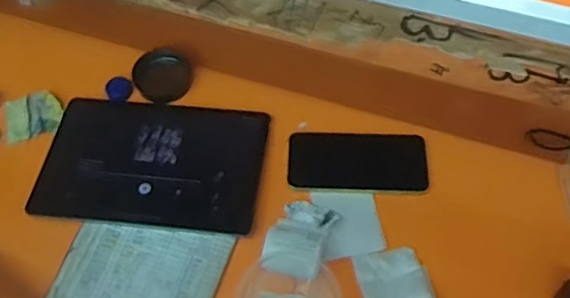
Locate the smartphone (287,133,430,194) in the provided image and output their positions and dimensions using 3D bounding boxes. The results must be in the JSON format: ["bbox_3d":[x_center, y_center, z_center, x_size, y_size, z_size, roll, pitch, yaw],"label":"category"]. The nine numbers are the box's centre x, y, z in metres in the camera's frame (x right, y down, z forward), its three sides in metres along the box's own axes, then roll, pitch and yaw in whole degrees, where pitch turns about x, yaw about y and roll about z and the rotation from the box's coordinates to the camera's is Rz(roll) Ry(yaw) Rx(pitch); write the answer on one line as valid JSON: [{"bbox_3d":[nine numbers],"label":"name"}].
[{"bbox_3d":[0.083,0.014,0.669,0.155,0.005,0.076,1,59,2],"label":"smartphone"}]

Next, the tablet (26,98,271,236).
[{"bbox_3d":[-0.152,0.013,0.672,0.249,0.006,0.157,6,59,5],"label":"tablet"}]

